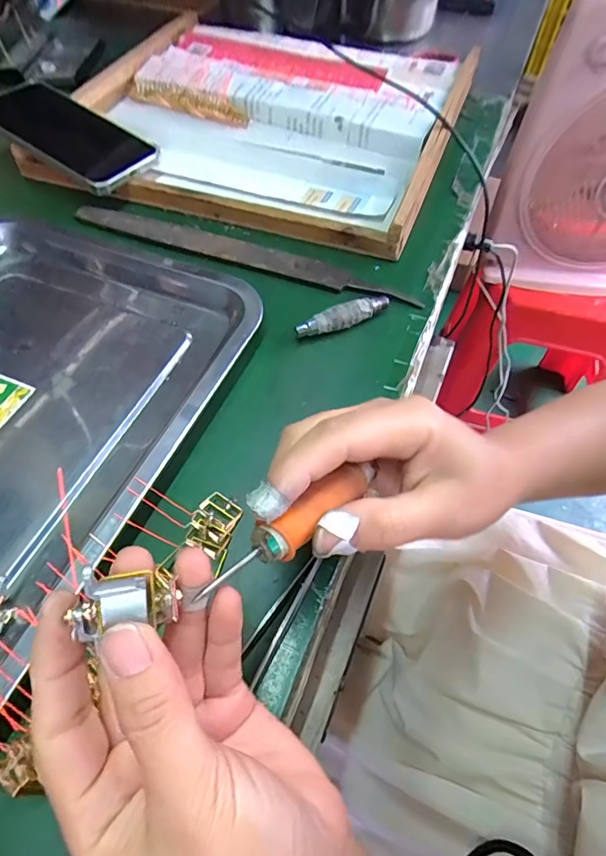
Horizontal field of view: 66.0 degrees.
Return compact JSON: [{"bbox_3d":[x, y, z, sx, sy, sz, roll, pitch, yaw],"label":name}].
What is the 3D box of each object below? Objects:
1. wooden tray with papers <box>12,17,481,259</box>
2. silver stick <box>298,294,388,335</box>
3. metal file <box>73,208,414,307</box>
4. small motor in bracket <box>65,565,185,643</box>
[{"bbox_3d":[-0.029,-0.320,0.470,0.348,0.028,0.325,19,59,11],"label":"wooden tray with papers"},{"bbox_3d":[0.029,-0.078,0.330,0.072,0.016,0.013,-20,60,-13],"label":"silver stick"},{"bbox_3d":[-0.052,-0.141,0.374,0.290,0.009,0.024,19,59,11],"label":"metal file"},{"bbox_3d":[-0.057,0.056,0.150,0.027,0.019,0.018,9,55,-32],"label":"small motor in bracket"}]

